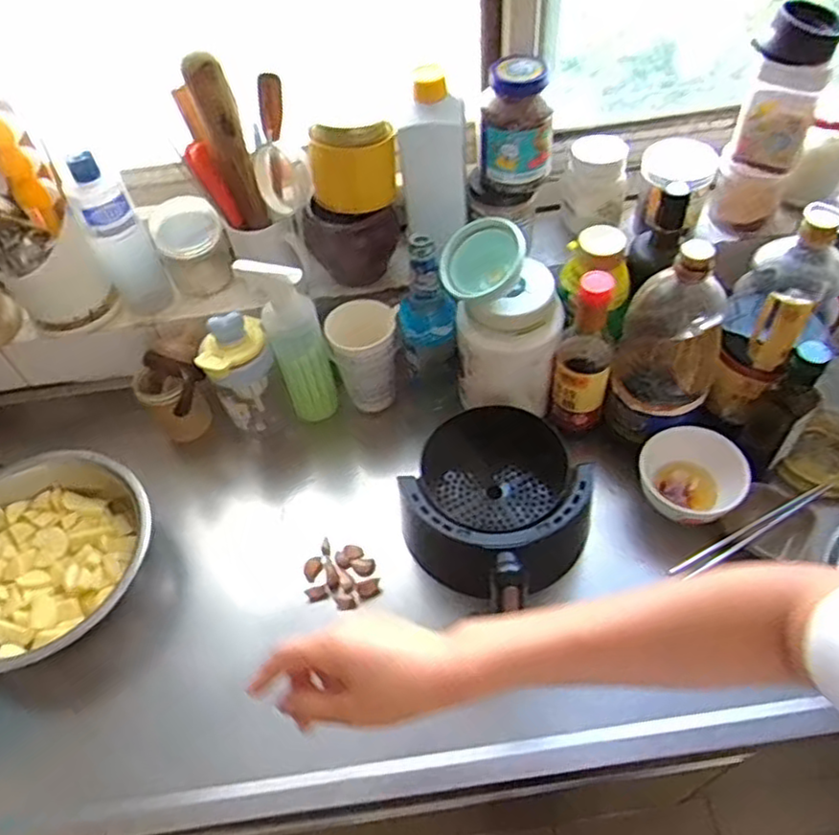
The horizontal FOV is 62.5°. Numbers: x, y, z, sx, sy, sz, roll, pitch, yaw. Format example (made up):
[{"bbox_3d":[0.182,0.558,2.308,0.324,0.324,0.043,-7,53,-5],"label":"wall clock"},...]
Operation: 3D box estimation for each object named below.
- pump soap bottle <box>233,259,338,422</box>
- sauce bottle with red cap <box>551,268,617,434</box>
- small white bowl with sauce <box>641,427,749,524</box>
[{"bbox_3d":[-0.151,-0.090,0.843,0.072,0.231,0.055,-20,54,-11],"label":"pump soap bottle"},{"bbox_3d":[0.191,-0.076,0.796,0.075,0.213,0.068,15,55,15],"label":"sauce bottle with red cap"},{"bbox_3d":[0.310,0.071,0.796,0.107,0.075,0.105,-2,53,3],"label":"small white bowl with sauce"}]

